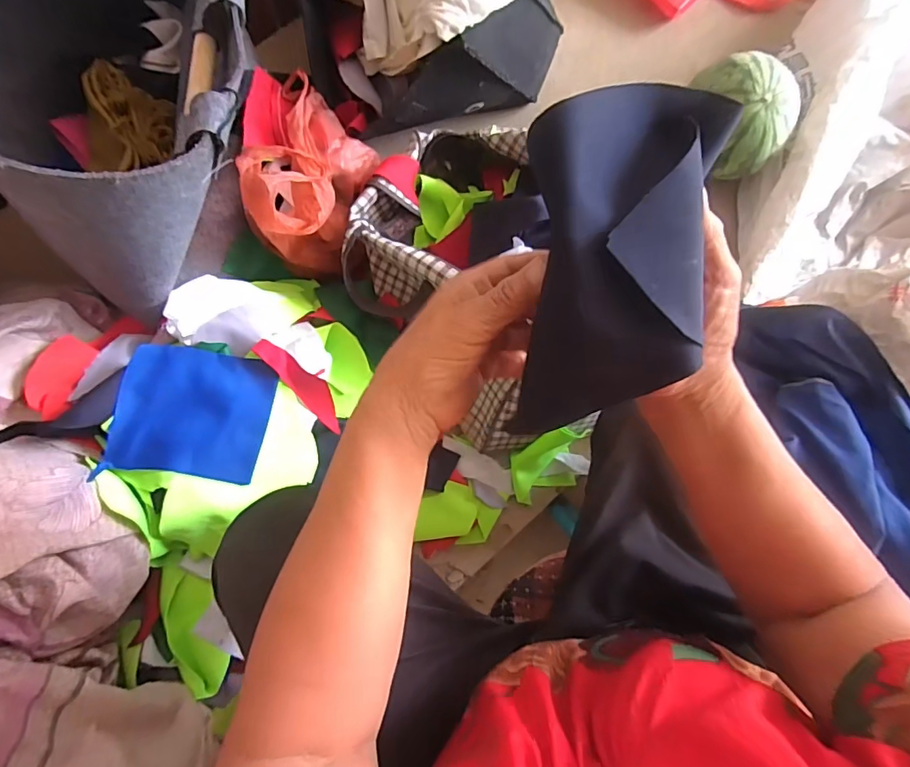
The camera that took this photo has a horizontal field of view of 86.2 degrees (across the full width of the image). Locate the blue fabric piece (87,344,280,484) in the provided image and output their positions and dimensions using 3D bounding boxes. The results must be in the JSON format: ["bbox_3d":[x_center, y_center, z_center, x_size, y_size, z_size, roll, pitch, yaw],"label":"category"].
[{"bbox_3d":[-0.299,0.032,0.559,0.158,0.015,0.150,7,68,-12],"label":"blue fabric piece"}]

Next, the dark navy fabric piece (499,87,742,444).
[{"bbox_3d":[0.074,-0.056,0.232,0.087,0.040,0.169,9,100,0],"label":"dark navy fabric piece"}]

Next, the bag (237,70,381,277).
[{"bbox_3d":[-0.203,-0.296,0.682,0.150,0.156,0.248,10,79,1],"label":"bag"}]

